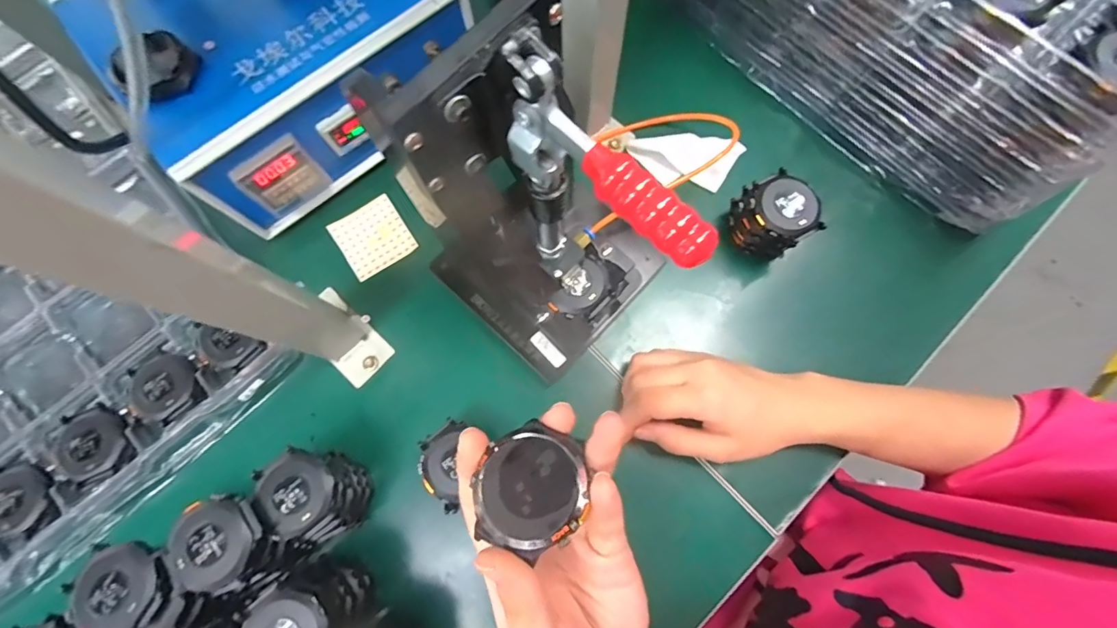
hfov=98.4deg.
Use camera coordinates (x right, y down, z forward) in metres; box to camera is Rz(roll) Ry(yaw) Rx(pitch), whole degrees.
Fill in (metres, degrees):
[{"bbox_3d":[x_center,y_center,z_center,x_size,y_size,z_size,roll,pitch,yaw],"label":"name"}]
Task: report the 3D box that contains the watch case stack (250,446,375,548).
[{"bbox_3d":[-0.159,0.120,0.324,0.043,0.064,0.058,-26,78,-6],"label":"watch case stack"}]

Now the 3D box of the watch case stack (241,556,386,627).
[{"bbox_3d":[-0.148,0.185,0.297,0.058,0.071,0.054,-40,80,-9],"label":"watch case stack"}]

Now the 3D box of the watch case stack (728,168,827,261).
[{"bbox_3d":[0.164,-0.074,0.375,0.046,0.052,0.056,-36,79,-8],"label":"watch case stack"}]

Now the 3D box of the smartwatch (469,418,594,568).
[{"bbox_3d":[-0.010,0.071,0.200,0.043,0.013,0.047,20,77,5],"label":"smartwatch"}]

